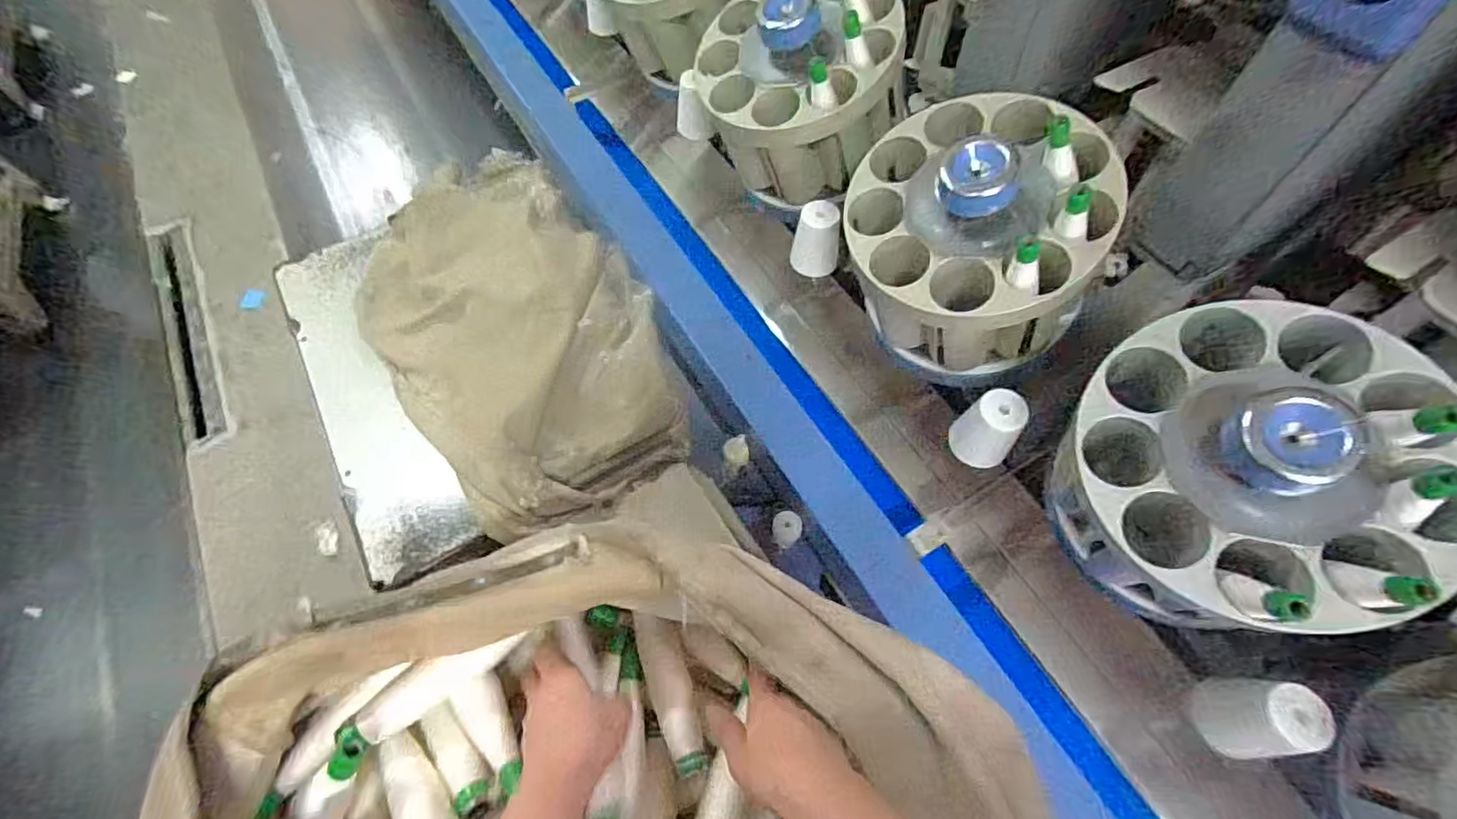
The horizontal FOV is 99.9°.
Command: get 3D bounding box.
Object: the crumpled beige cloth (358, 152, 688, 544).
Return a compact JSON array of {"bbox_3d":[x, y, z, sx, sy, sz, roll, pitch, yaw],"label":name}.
[{"bbox_3d":[-0.310,-0.101,0.829,0.421,0.125,0.521,-29,64,-15],"label":"crumpled beige cloth"}]

